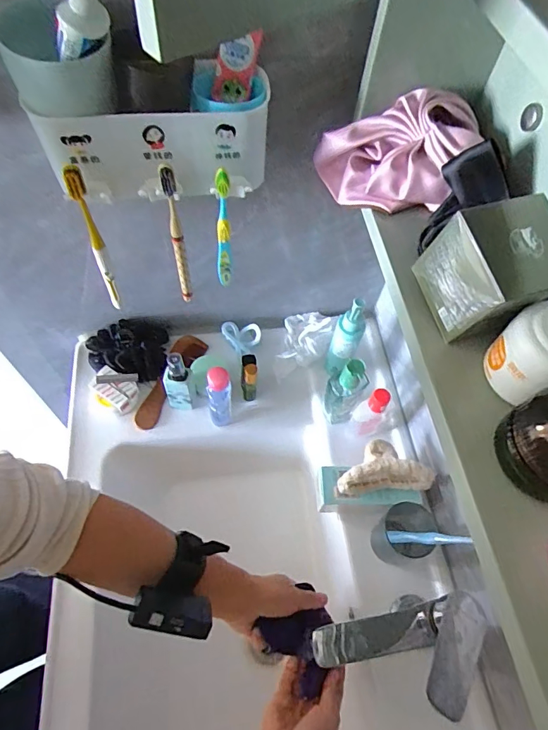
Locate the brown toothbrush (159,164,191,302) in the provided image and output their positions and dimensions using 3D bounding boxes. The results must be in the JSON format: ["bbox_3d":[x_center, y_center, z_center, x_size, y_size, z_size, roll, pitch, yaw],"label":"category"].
[{"bbox_3d":[-0.098,-0.126,0.452,0.012,0.175,0.011,-15,62,-13],"label":"brown toothbrush"}]

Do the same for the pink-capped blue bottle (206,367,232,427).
[{"bbox_3d":[-0.075,0.047,0.614,0.032,0.120,0.030,-6,60,-8],"label":"pink-capped blue bottle"}]

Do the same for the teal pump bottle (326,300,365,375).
[{"bbox_3d":[0.103,-0.038,0.634,0.036,0.157,0.039,20,60,7],"label":"teal pump bottle"}]

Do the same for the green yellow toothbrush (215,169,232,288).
[{"bbox_3d":[-0.052,-0.132,0.454,0.014,0.151,0.010,-6,60,-8],"label":"green yellow toothbrush"}]

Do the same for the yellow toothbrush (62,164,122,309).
[{"bbox_3d":[-0.177,-0.121,0.446,0.016,0.176,0.024,-20,63,-15],"label":"yellow toothbrush"}]

